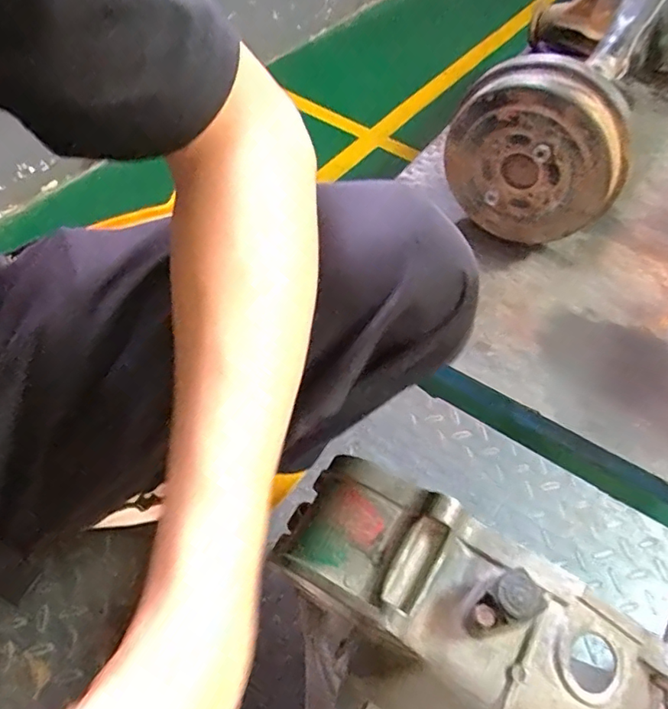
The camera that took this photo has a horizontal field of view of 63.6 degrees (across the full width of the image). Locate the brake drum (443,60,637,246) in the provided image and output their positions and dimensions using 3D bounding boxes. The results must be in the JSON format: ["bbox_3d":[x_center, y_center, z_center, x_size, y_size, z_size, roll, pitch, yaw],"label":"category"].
[{"bbox_3d":[0.280,-0.275,0.763,0.245,0.240,0.076,24,55,14],"label":"brake drum"}]

